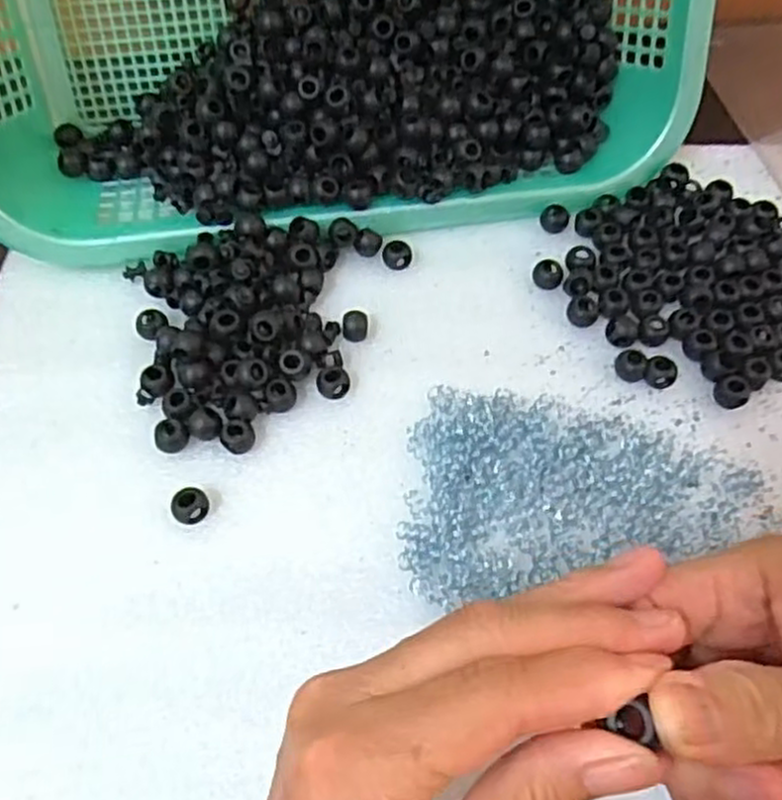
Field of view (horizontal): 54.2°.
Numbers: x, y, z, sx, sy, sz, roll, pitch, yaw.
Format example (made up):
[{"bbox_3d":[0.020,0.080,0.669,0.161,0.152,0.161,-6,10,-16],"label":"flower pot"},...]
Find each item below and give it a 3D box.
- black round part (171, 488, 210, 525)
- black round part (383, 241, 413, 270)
[{"bbox_3d":[-0.087,0.046,0.331,0.016,0.011,0.013,-30,63,-16],"label":"black round part"},{"bbox_3d":[0.003,-0.078,0.408,0.015,0.010,0.015,0,59,1],"label":"black round part"}]

